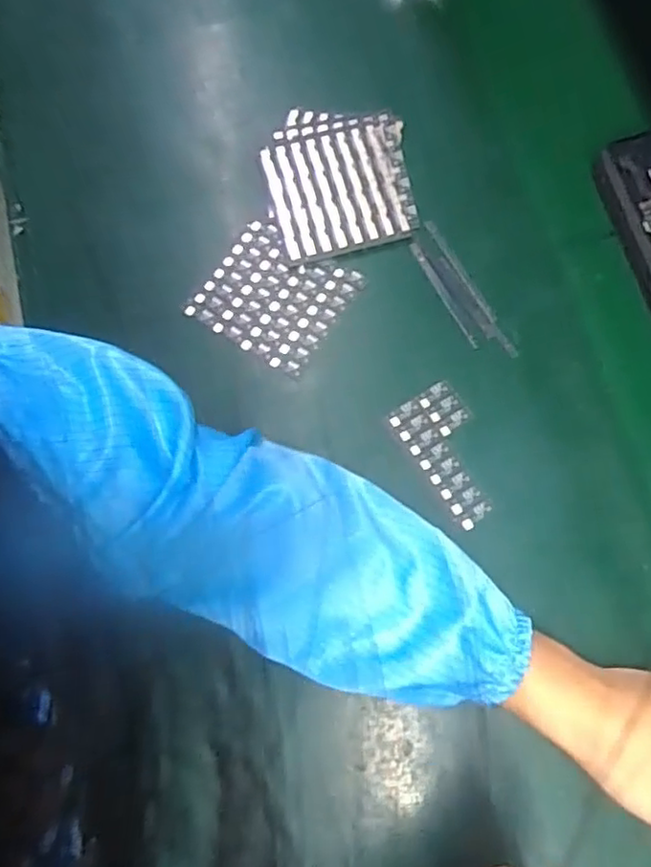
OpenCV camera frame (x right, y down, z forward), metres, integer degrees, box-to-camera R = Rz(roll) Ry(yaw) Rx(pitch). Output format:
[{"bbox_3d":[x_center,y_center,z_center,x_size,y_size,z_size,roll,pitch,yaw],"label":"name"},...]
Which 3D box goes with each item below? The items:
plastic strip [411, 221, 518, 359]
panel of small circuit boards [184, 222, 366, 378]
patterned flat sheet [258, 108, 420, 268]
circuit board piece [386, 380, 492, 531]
[{"bbox_3d":[0.099,-0.105,0.482,0.030,0.004,0.120,-27,77,-7],"label":"plastic strip"},{"bbox_3d":[-0.038,-0.103,0.486,0.100,0.006,0.093,32,77,8],"label":"panel of small circuit boards"},{"bbox_3d":[0.010,-0.200,0.511,0.109,0.009,0.134,-9,75,-2],"label":"patterned flat sheet"},{"bbox_3d":[0.088,0.014,0.447,0.050,0.004,0.093,-31,77,-8],"label":"circuit board piece"}]

